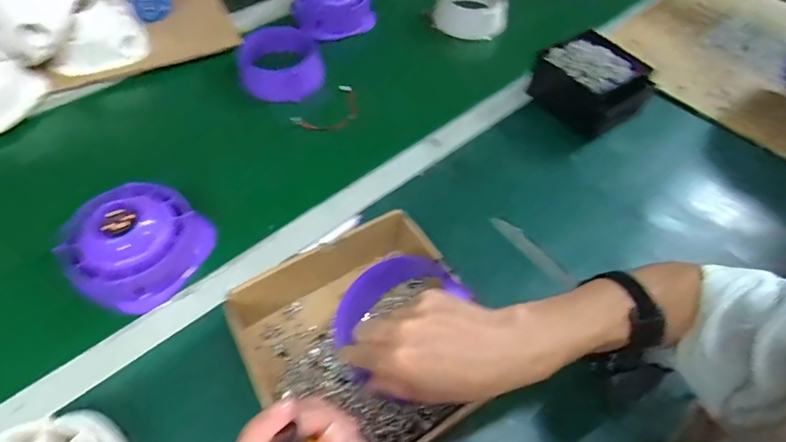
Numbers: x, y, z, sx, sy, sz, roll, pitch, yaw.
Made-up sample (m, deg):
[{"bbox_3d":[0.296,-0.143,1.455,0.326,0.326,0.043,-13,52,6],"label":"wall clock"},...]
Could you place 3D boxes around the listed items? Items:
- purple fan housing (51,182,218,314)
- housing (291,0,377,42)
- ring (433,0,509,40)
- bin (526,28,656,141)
[{"bbox_3d":[-0.297,0.022,0.500,0.111,0.103,0.139,28,58,16],"label":"purple fan housing"},{"bbox_3d":[-0.114,-0.406,0.805,0.135,0.076,0.122,-20,58,-16],"label":"housing"},{"bbox_3d":[0.148,-0.394,0.823,0.132,0.082,0.132,1,54,-2],"label":"ring"},{"bbox_3d":[0.295,-0.207,0.659,0.132,0.073,0.146,-29,61,-21],"label":"bin"}]

